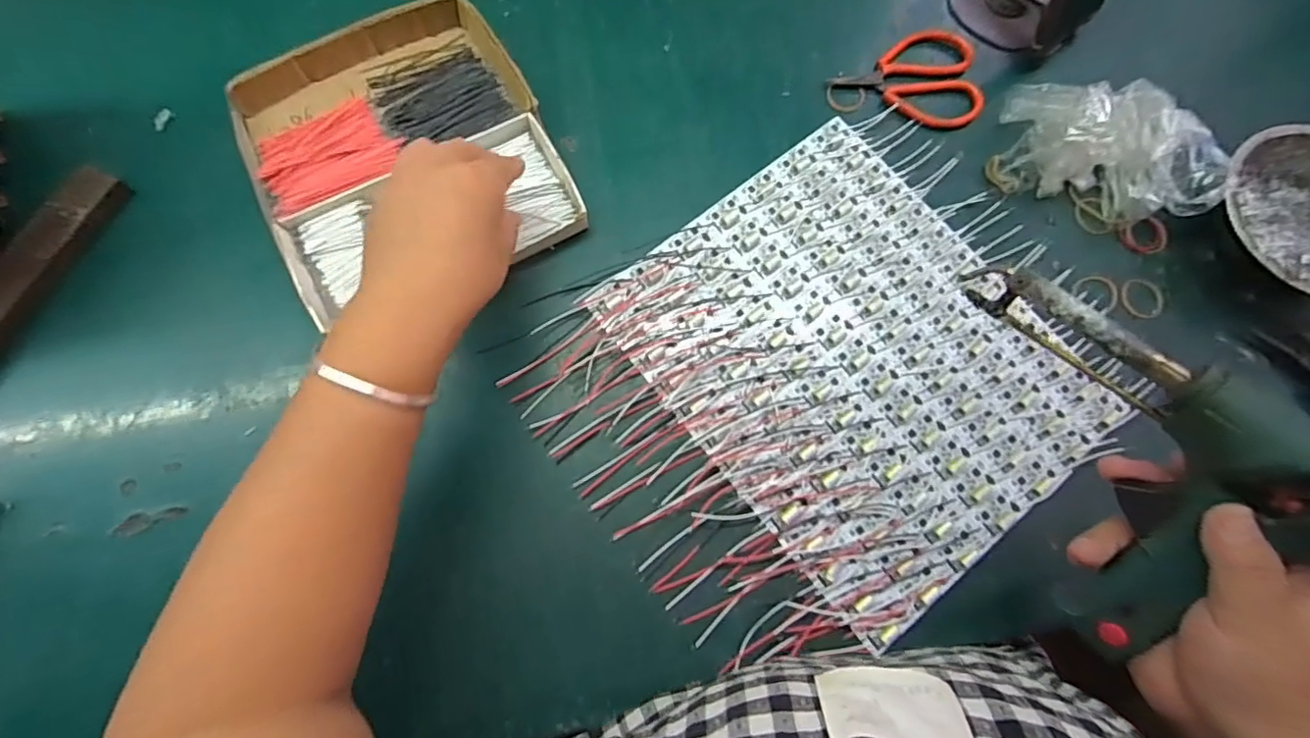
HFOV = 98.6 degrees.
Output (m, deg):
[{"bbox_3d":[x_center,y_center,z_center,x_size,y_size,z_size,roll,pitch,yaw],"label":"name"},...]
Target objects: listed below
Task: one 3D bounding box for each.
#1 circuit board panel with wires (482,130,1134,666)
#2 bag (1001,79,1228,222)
[{"bbox_3d":[0.107,0.009,0.371,0.320,0.015,0.282,-37,81,-9],"label":"circuit board panel with wires"},{"bbox_3d":[0.318,-0.157,0.388,0.125,0.068,0.087,15,78,2],"label":"bag"}]

